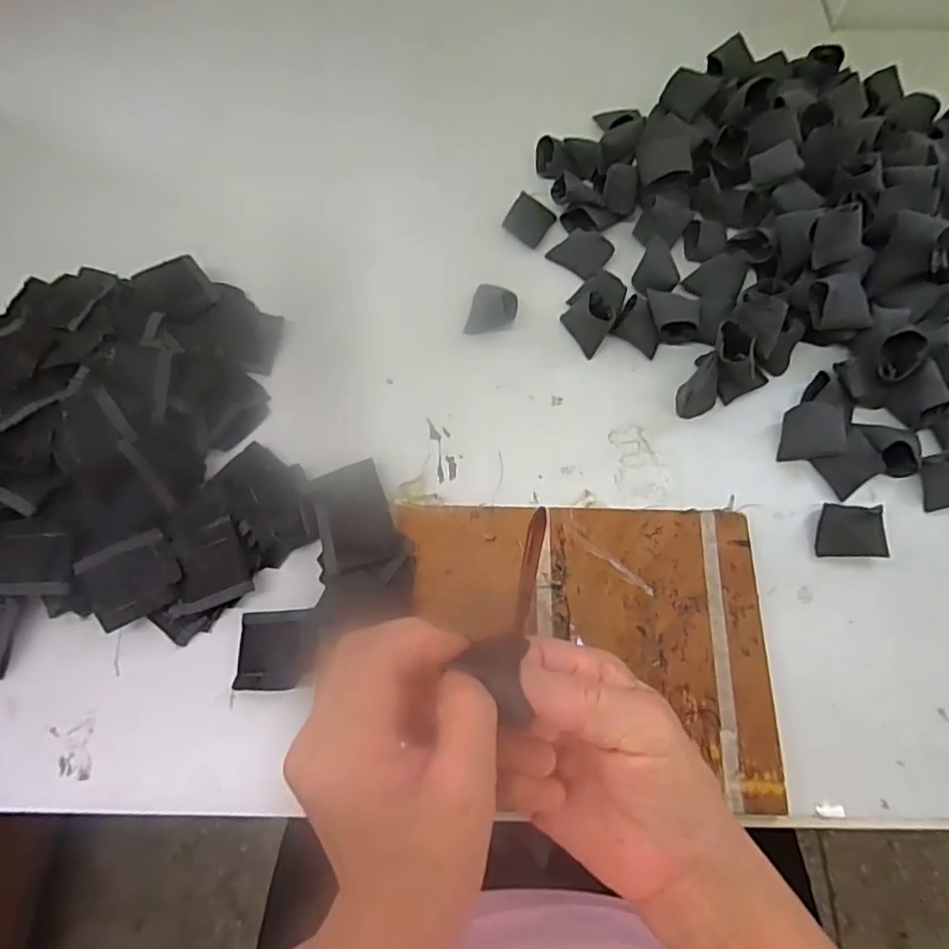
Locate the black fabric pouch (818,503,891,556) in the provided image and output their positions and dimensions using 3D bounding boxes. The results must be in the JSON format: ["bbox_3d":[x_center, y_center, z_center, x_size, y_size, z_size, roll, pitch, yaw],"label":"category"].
[{"bbox_3d":[0.250,0.037,0.399,0.042,0.023,0.031,1,68,1],"label":"black fabric pouch"}]

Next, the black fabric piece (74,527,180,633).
[{"bbox_3d":[-0.213,0.066,0.377,0.052,0.007,0.046,-25,92,-9],"label":"black fabric piece"}]

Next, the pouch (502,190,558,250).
[{"bbox_3d":[0.046,-0.215,0.505,0.034,0.019,0.036,31,71,12],"label":"pouch"}]

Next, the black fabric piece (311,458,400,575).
[{"bbox_3d":[-0.079,0.026,0.396,0.047,0.011,0.071,-15,69,-6],"label":"black fabric piece"}]

